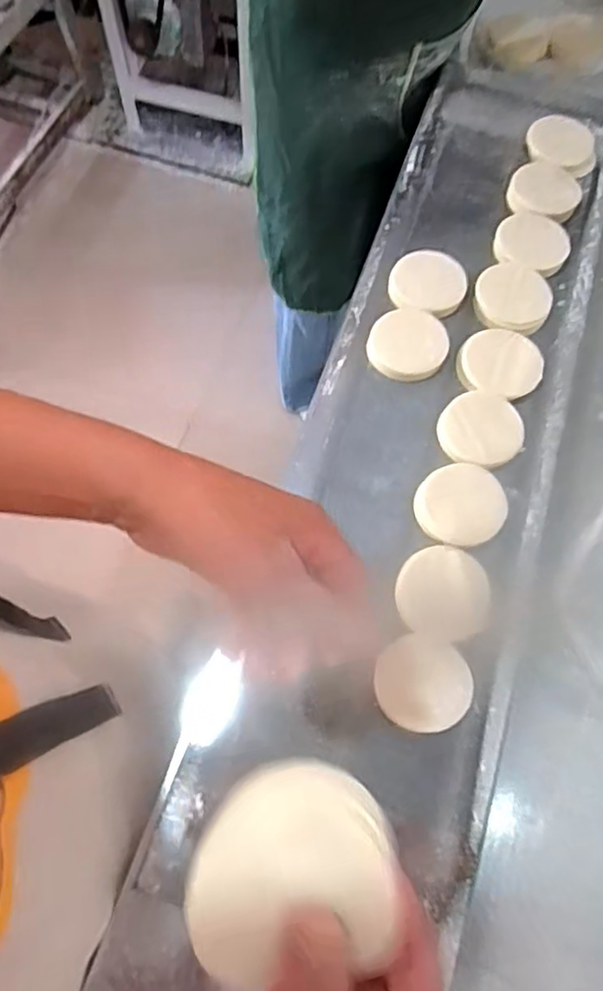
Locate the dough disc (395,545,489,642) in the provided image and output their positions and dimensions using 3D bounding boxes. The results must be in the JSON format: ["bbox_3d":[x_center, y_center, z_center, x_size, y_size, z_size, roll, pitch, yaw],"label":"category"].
[{"bbox_3d":[0.136,0.090,0.607,0.085,0.016,0.090,1,68,-1],"label":"dough disc"}]

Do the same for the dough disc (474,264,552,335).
[{"bbox_3d":[0.244,-0.224,0.744,0.086,0.013,0.094,1,68,-1],"label":"dough disc"}]

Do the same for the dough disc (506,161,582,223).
[{"bbox_3d":[0.307,-0.389,0.811,0.084,0.023,0.101,15,68,5],"label":"dough disc"}]

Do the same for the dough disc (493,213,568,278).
[{"bbox_3d":[0.277,-0.303,0.774,0.086,0.010,0.081,1,68,-1],"label":"dough disc"}]

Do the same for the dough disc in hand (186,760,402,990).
[{"bbox_3d":[-0.005,0.152,0.261,0.081,0.022,0.076,1,68,-1],"label":"dough disc in hand"}]

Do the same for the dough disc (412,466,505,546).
[{"bbox_3d":[0.159,0.008,0.643,0.084,0.021,0.082,1,68,-1],"label":"dough disc"}]

